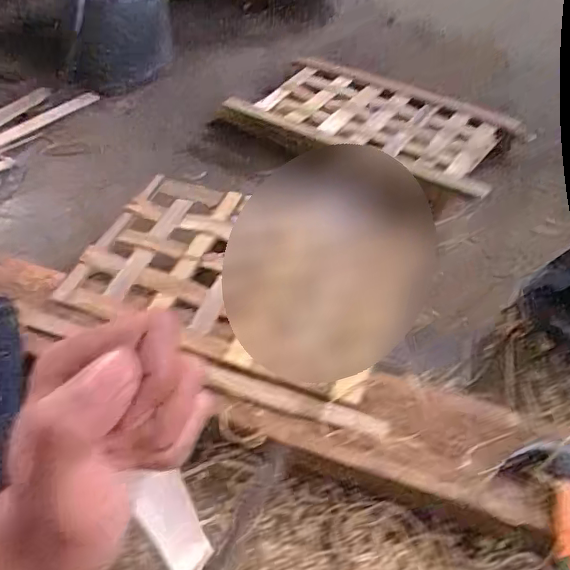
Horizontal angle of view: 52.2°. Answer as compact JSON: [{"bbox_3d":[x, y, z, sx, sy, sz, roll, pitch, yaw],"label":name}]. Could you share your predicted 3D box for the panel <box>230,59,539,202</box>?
[{"bbox_3d":[0.148,-0.262,0.920,0.405,0.032,0.223,23,51,17],"label":"panel"}]

